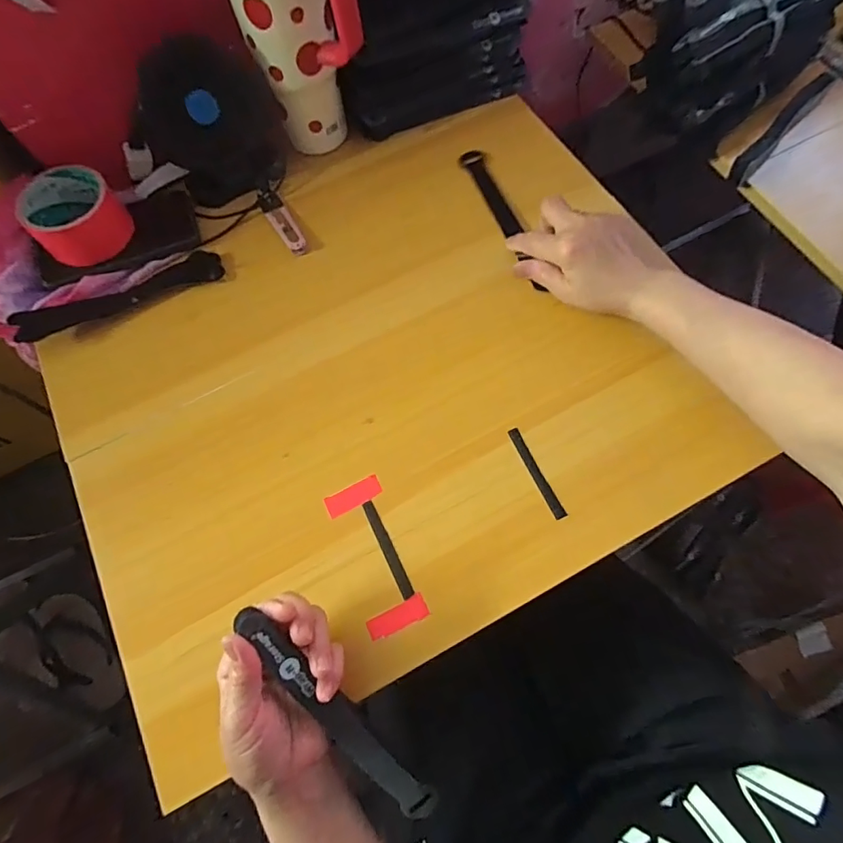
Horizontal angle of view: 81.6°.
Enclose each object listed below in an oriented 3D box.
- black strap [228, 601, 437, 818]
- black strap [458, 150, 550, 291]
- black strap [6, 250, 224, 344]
[{"bbox_3d":[-0.055,0.203,0.334,0.020,0.014,0.200,-39,102,-13],"label":"black strap"},{"bbox_3d":[0.086,-0.211,0.510,0.028,0.012,0.197,-17,68,-7],"label":"black strap"},{"bbox_3d":[-0.305,-0.129,0.494,0.204,0.011,0.039,-24,70,-5],"label":"black strap"}]

